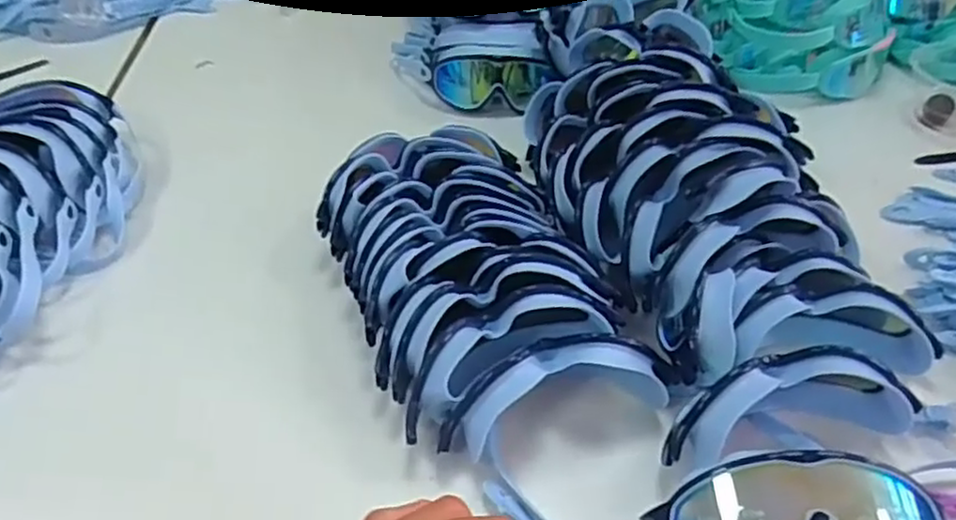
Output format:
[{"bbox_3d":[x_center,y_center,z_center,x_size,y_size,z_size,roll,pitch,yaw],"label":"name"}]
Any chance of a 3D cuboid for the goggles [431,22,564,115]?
[{"bbox_3d":[0.016,-0.202,0.714,0.132,0.076,0.077,6,42,9],"label":"goggles"}]

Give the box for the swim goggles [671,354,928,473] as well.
[{"bbox_3d":[0.175,0.085,0.400,0.151,0.053,0.046,-9,42,-8],"label":"swim goggles"}]

